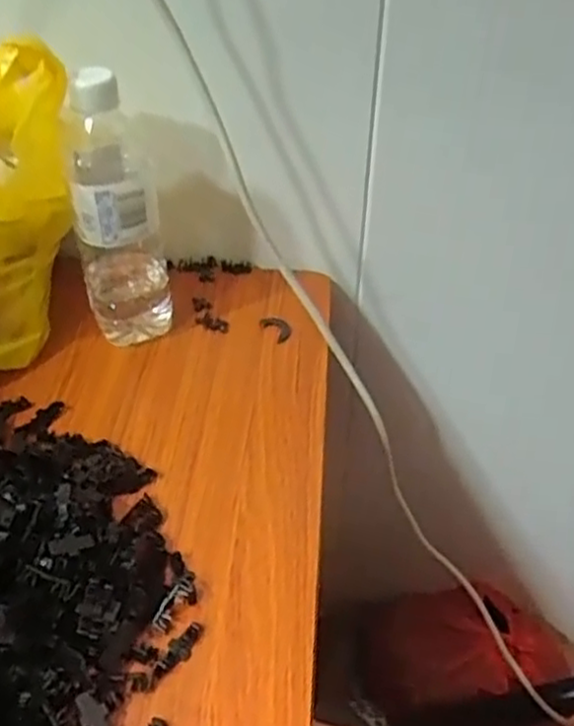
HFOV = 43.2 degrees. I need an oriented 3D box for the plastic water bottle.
[{"bbox_3d":[-0.129,-0.113,0.549,0.062,0.210,0.075,-9,44,-9],"label":"plastic water bottle"}]

